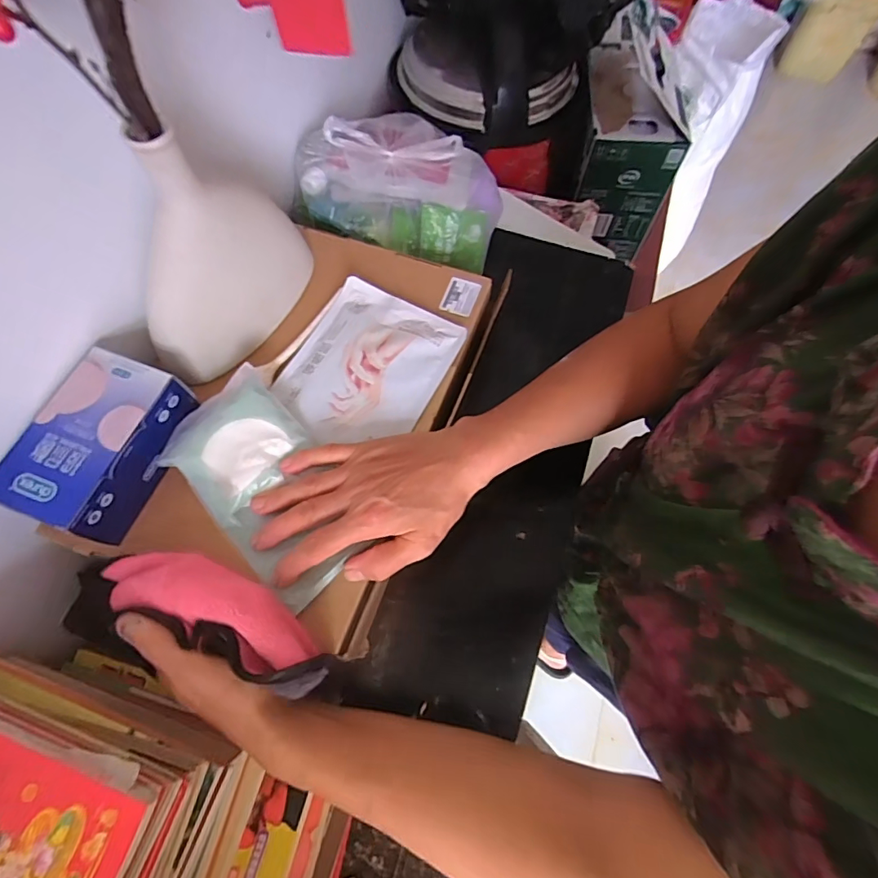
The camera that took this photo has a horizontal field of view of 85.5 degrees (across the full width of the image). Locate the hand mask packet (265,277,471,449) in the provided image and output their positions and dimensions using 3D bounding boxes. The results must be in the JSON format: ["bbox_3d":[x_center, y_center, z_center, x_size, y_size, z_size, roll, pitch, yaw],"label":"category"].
[{"bbox_3d":[-0.064,-0.066,0.423,0.126,0.012,0.148,25,69,11],"label":"hand mask packet"}]

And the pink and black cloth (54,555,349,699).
[{"bbox_3d":[-0.156,0.121,0.320,0.211,0.046,0.069,12,66,16],"label":"pink and black cloth"}]

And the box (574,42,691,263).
[{"bbox_3d":[0.287,-0.458,0.766,0.127,0.206,0.191,5,66,2],"label":"box"}]

